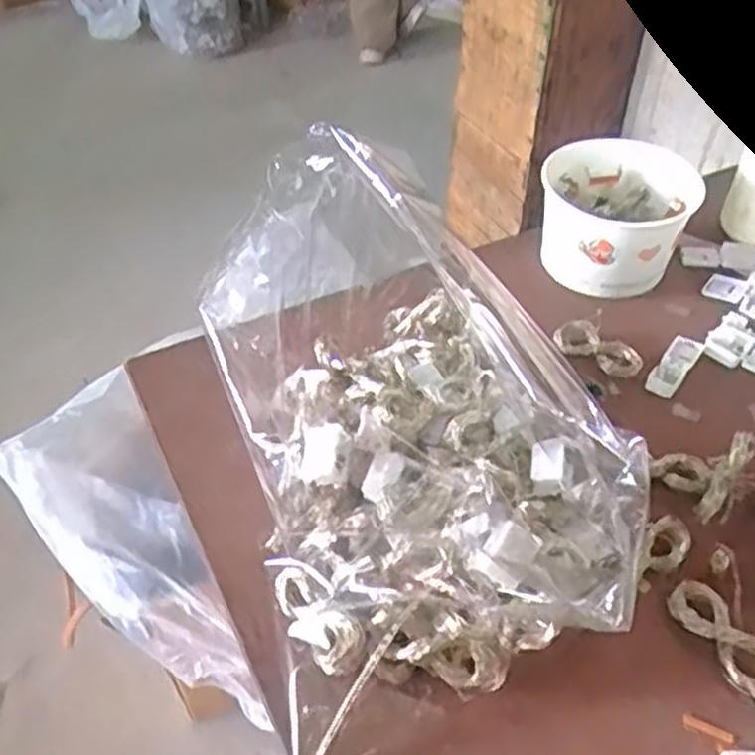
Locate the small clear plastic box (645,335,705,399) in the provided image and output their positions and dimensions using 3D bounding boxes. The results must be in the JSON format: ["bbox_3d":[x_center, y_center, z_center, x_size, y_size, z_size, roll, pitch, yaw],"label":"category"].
[{"bbox_3d":[0.200,-0.008,0.524,0.020,0.011,0.058,28,52,26],"label":"small clear plastic box"}]

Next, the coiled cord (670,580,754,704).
[{"bbox_3d":[0.174,0.130,0.381,0.025,0.012,0.071,-21,48,-19],"label":"coiled cord"}]

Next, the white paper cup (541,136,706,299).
[{"bbox_3d":[0.176,-0.121,0.581,0.111,0.072,0.102,0,45,0],"label":"white paper cup"}]

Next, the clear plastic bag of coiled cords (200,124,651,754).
[{"bbox_3d":[0.001,-0.004,0.461,0.178,0.089,0.369,-12,46,-11],"label":"clear plastic bag of coiled cords"}]

